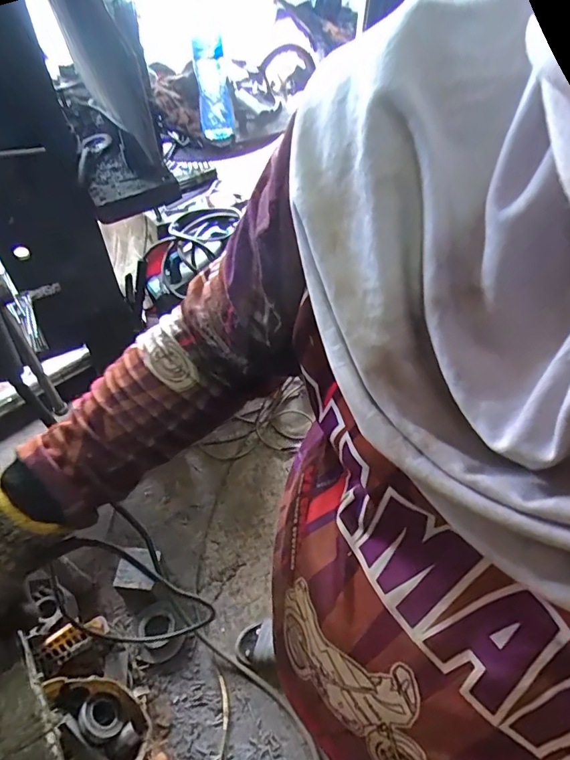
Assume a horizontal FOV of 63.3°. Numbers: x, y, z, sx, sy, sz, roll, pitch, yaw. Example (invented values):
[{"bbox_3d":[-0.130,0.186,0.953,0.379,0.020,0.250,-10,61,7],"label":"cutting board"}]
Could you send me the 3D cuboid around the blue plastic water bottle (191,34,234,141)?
[{"bbox_3d":[-0.162,-0.660,1.064,0.082,0.199,0.063,-2,50,-5],"label":"blue plastic water bottle"}]

